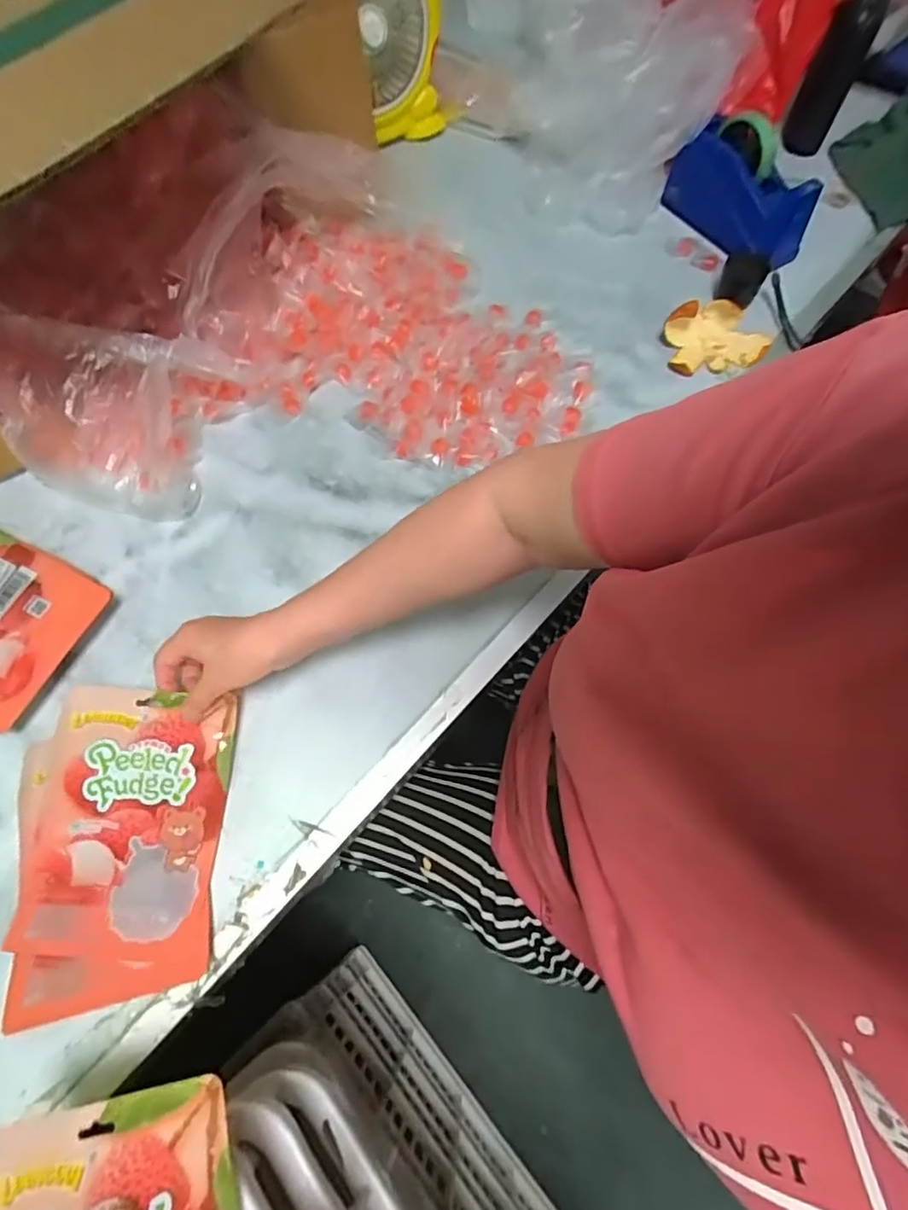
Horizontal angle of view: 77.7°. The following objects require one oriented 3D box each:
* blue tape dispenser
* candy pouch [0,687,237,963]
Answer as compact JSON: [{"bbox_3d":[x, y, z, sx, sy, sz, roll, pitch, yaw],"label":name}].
[{"bbox_3d":[0.373,-0.543,0.753,0.069,0.106,0.194,-34,69,-13],"label":"blue tape dispenser"},{"bbox_3d":[-0.284,0.182,0.490,0.160,0.032,0.222,1,65,2],"label":"candy pouch"}]

